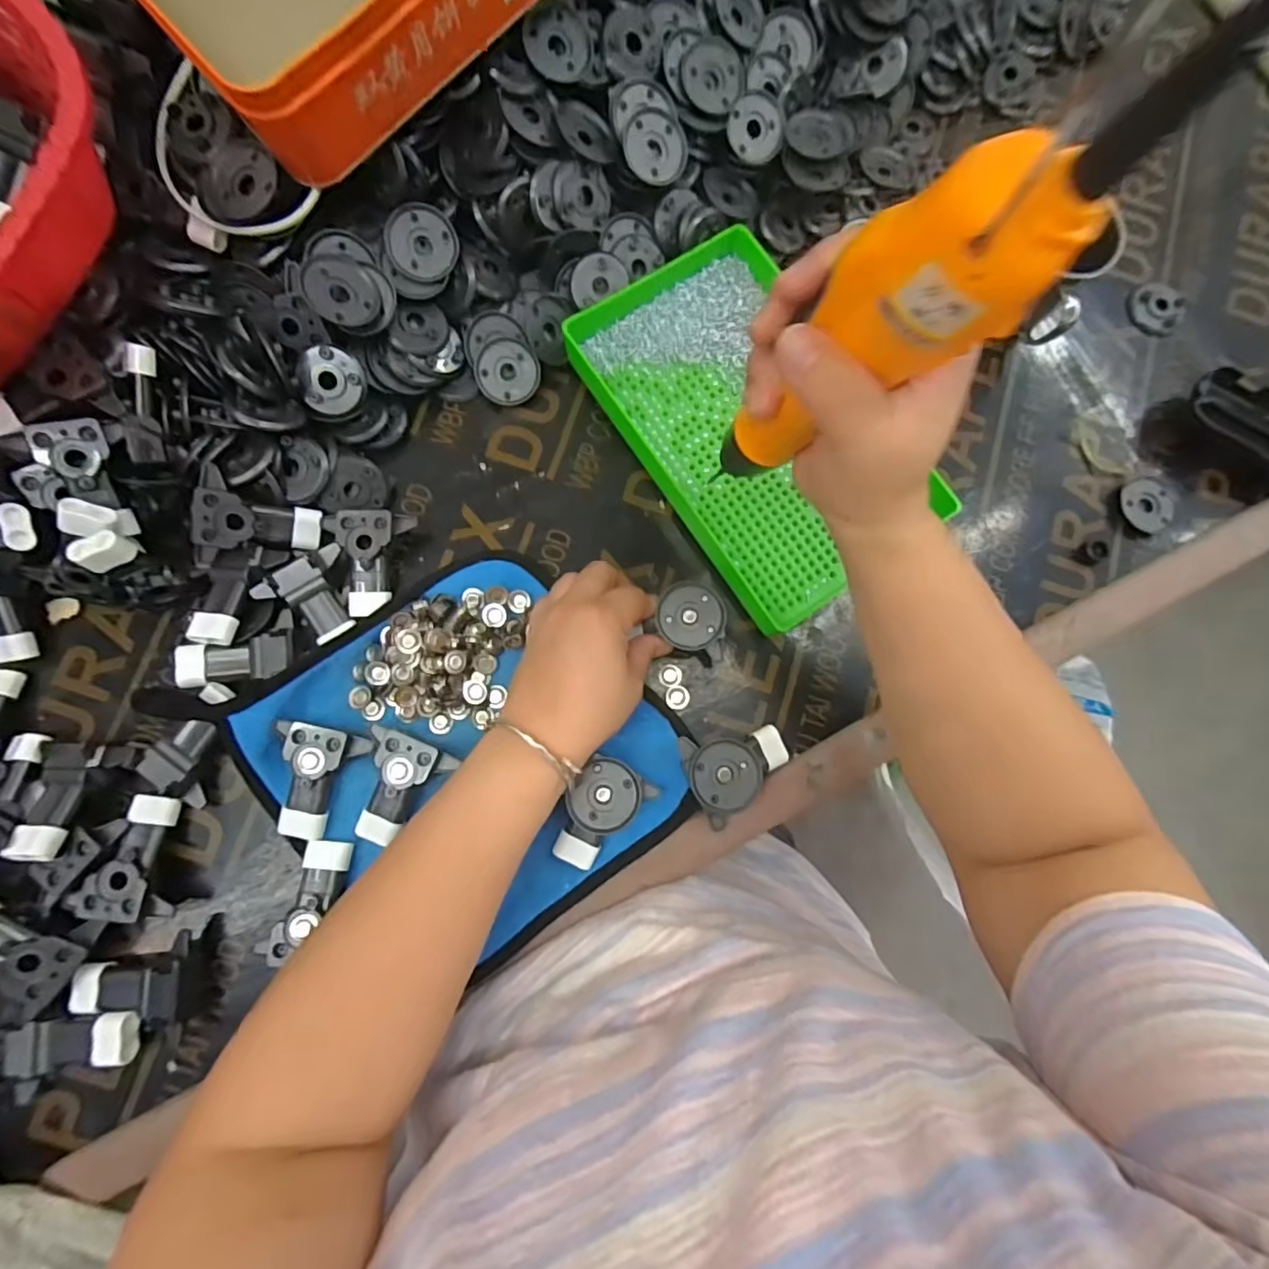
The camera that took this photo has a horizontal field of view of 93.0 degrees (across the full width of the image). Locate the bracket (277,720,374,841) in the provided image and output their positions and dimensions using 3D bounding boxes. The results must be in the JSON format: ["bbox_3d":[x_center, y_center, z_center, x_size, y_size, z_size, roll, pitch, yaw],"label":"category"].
[{"bbox_3d":[-0.192,0.086,0.354,0.052,0.024,0.065,18,81,0],"label":"bracket"}]

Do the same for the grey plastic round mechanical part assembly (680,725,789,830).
[{"bbox_3d":[0.061,0.077,0.369,0.065,0.028,0.053,-32,84,-7],"label":"grey plastic round mechanical part assembly"}]

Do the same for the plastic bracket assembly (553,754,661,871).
[{"bbox_3d":[-0.022,0.106,0.355,0.040,0.019,0.065,37,81,3],"label":"plastic bracket assembly"}]

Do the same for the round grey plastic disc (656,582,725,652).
[{"bbox_3d":[0.035,-0.012,0.373,0.040,0.005,0.043,3,81,-3],"label":"round grey plastic disc"}]

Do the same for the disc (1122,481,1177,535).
[{"bbox_3d":[0.366,-0.091,0.426,0.038,0.004,0.038,0,82,-3],"label":"disc"}]

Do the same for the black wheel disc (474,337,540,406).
[{"bbox_3d":[-0.086,-0.179,0.410,0.043,0.004,0.042,-2,101,-9],"label":"black wheel disc"}]

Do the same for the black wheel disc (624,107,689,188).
[{"bbox_3d":[0.014,-0.317,0.392,0.043,0.004,0.040,-3,103,-15],"label":"black wheel disc"}]

